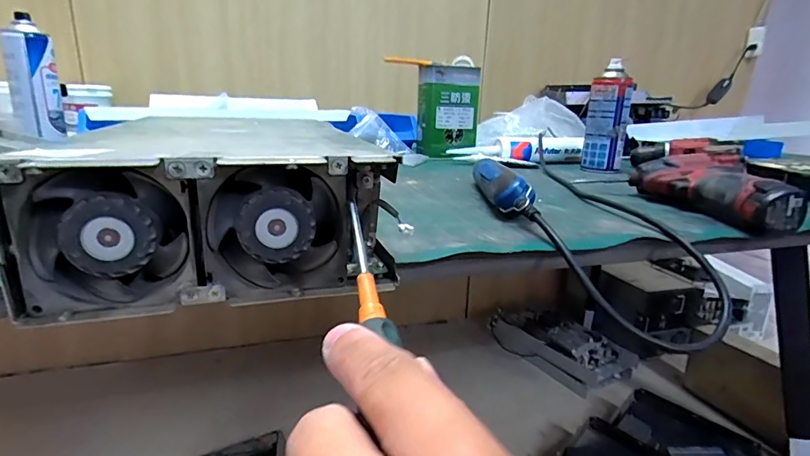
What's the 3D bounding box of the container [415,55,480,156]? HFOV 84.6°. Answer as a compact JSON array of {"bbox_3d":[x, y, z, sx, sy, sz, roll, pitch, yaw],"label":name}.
[{"bbox_3d":[0.084,-0.235,0.870,0.118,0.151,0.108,4,16,7],"label":"container"}]

